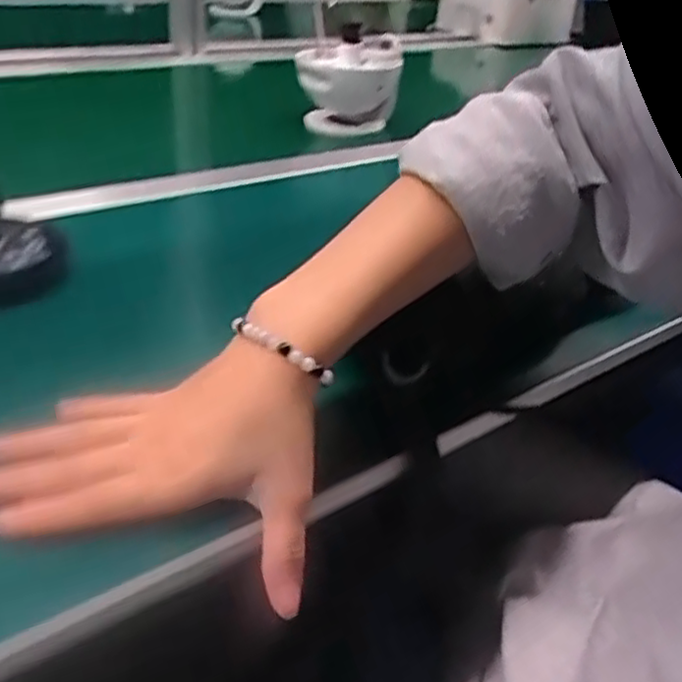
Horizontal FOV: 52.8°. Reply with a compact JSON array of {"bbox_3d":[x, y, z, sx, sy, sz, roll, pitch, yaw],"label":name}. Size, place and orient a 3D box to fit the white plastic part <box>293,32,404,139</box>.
[{"bbox_3d":[0.009,-0.305,0.815,0.117,0.098,0.103,6,32,0],"label":"white plastic part"}]

